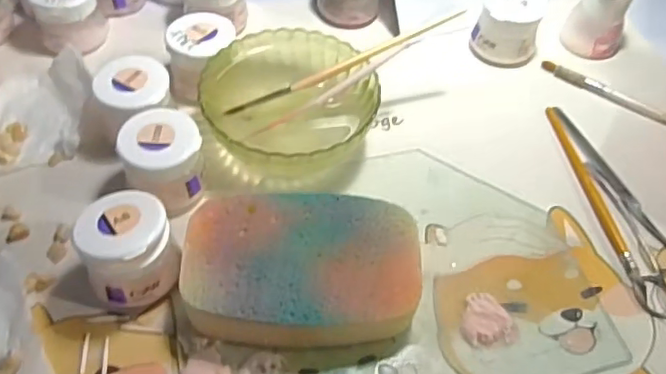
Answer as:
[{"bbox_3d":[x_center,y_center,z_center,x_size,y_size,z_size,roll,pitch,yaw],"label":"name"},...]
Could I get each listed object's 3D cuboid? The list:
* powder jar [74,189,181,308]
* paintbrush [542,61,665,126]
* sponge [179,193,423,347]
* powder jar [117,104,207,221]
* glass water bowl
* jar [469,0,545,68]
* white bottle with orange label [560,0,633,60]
[{"bbox_3d":[-0.118,0.039,0.347,0.047,0.057,0.049,2,54,-3],"label":"powder jar"},{"bbox_3d":[0.234,-0.073,0.484,0.131,0.009,0.013,29,57,16],"label":"paintbrush"},{"bbox_3d":[-0.018,0.052,0.352,0.136,0.037,0.097,0,54,-5],"label":"sponge"},{"bbox_3d":[-0.109,-0.016,0.384,0.049,0.044,0.051,2,54,-3],"label":"powder jar"},{"bbox_3d":[-0.032,-0.053,0.422,0.118,0.048,0.125,2,54,-3],"label":"glass water bowl"},{"bbox_3d":[0.152,-0.142,0.504,0.053,0.054,0.060,20,55,10],"label":"jar"},{"bbox_3d":[0.230,-0.146,0.506,0.048,0.064,0.040,29,57,16],"label":"white bottle with orange label"}]

